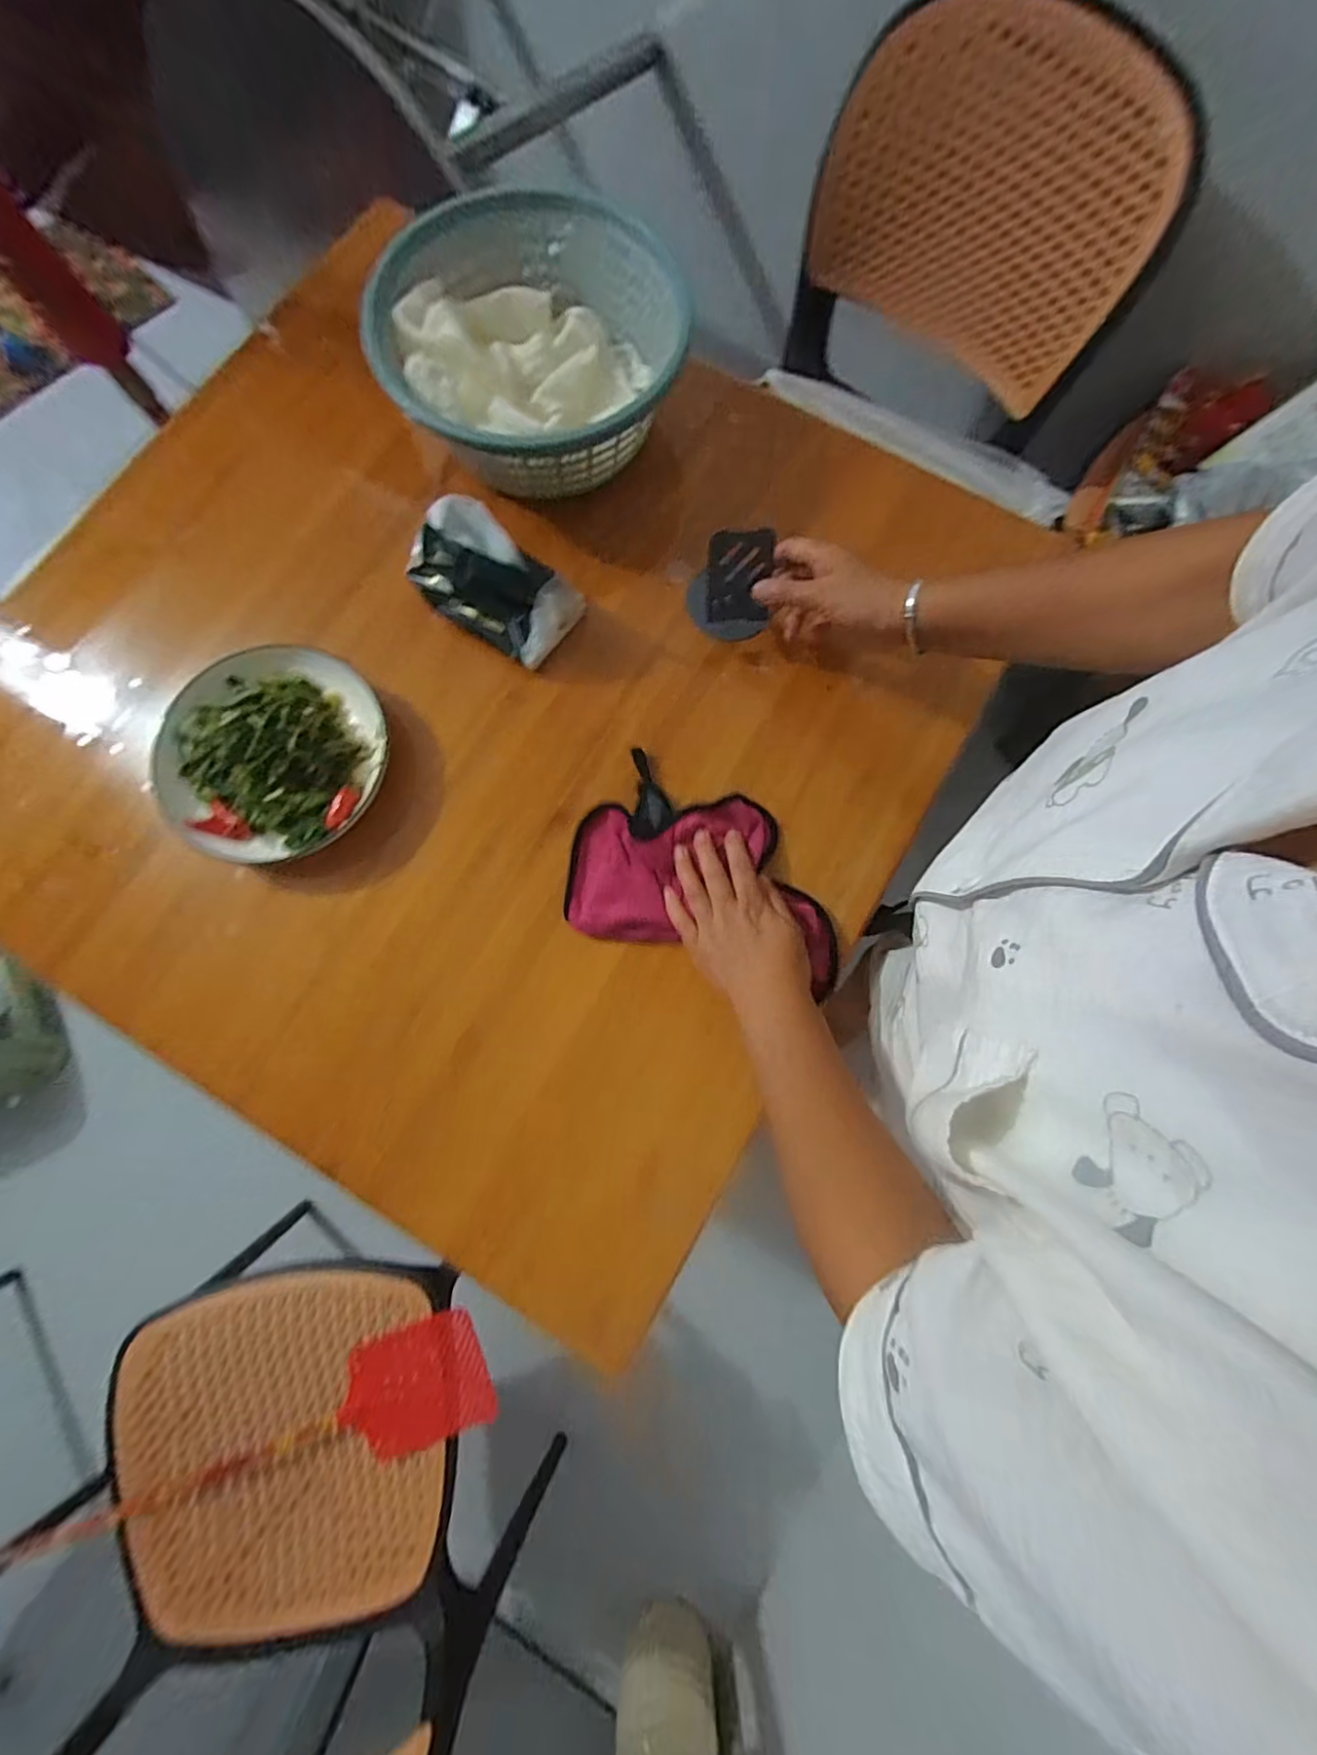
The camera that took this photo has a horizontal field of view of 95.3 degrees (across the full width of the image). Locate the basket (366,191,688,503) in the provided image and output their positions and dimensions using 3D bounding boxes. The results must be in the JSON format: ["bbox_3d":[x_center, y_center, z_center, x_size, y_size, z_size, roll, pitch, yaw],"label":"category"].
[{"bbox_3d":[-0.121,-0.506,0.598,0.274,0.109,0.276,0,78,0],"label":"basket"}]

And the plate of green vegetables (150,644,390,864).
[{"bbox_3d":[-0.352,-0.114,0.544,0.192,0.067,0.195,0,78,0],"label":"plate of green vegetables"}]

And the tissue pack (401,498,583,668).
[{"bbox_3d":[-0.151,-0.279,0.552,0.148,0.107,0.094,33,80,7],"label":"tissue pack"}]

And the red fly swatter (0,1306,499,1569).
[{"bbox_3d":[-0.549,0.733,0.719,0.729,0.026,0.146,-25,95,-1],"label":"red fly swatter"}]

